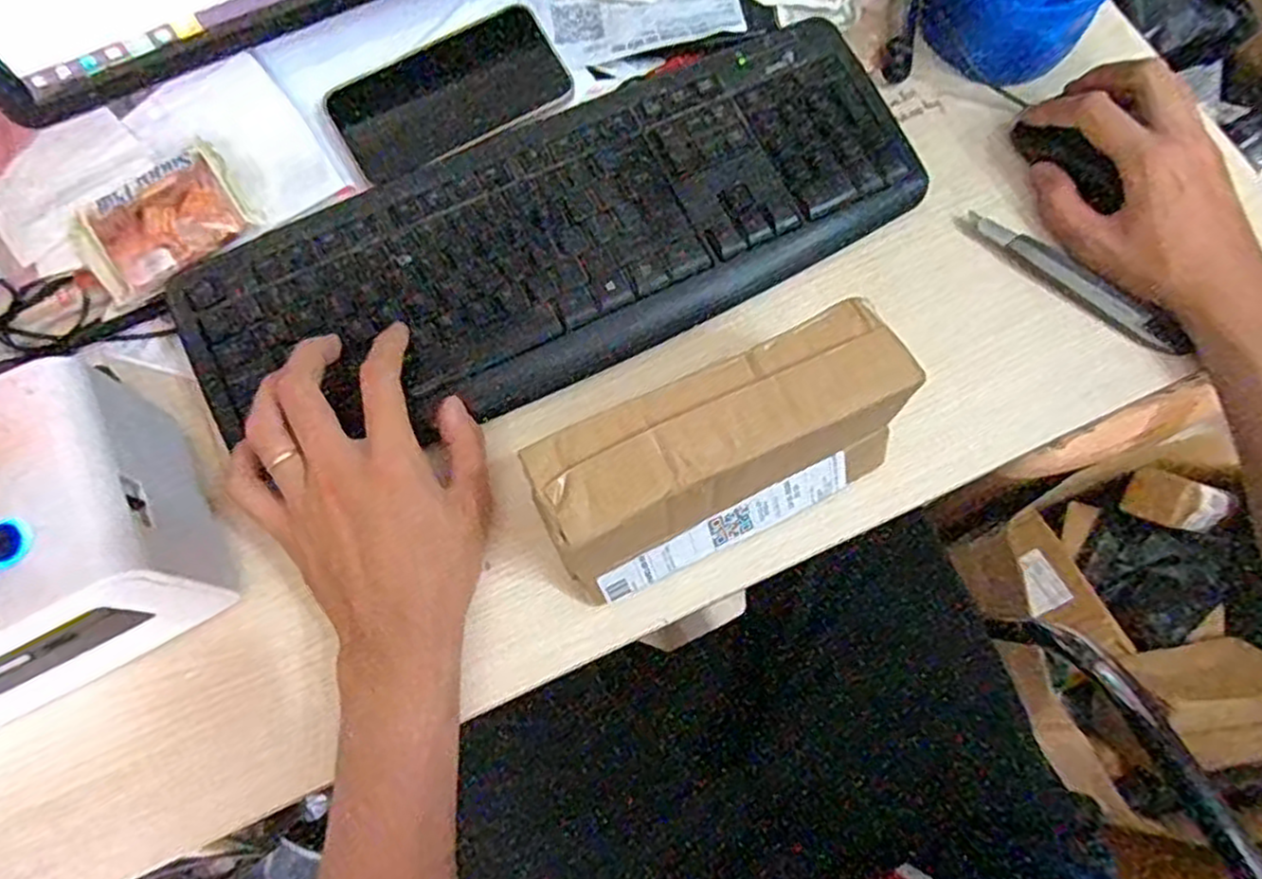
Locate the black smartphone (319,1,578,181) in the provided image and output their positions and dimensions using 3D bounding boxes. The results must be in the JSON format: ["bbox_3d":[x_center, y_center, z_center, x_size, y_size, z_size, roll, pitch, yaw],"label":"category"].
[{"bbox_3d":[-0.114,-0.220,0.483,0.145,0.013,0.076,-29,74,-9],"label":"black smartphone"}]

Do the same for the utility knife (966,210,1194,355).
[{"bbox_3d":[0.275,-0.099,0.470,0.146,0.017,0.015,39,76,11],"label":"utility knife"}]

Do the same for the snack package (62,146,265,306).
[{"bbox_3d":[-0.278,-0.131,0.445,0.096,0.013,0.080,-38,76,-12],"label":"snack package"}]

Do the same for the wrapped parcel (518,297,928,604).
[{"bbox_3d":[0.047,0.010,0.388,0.186,0.088,0.072,-25,74,-8],"label":"wrapped parcel"}]

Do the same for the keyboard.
[{"bbox_3d":[-0.039,-0.124,0.460,0.437,0.030,0.159,-22,73,-8],"label":"keyboard"}]

